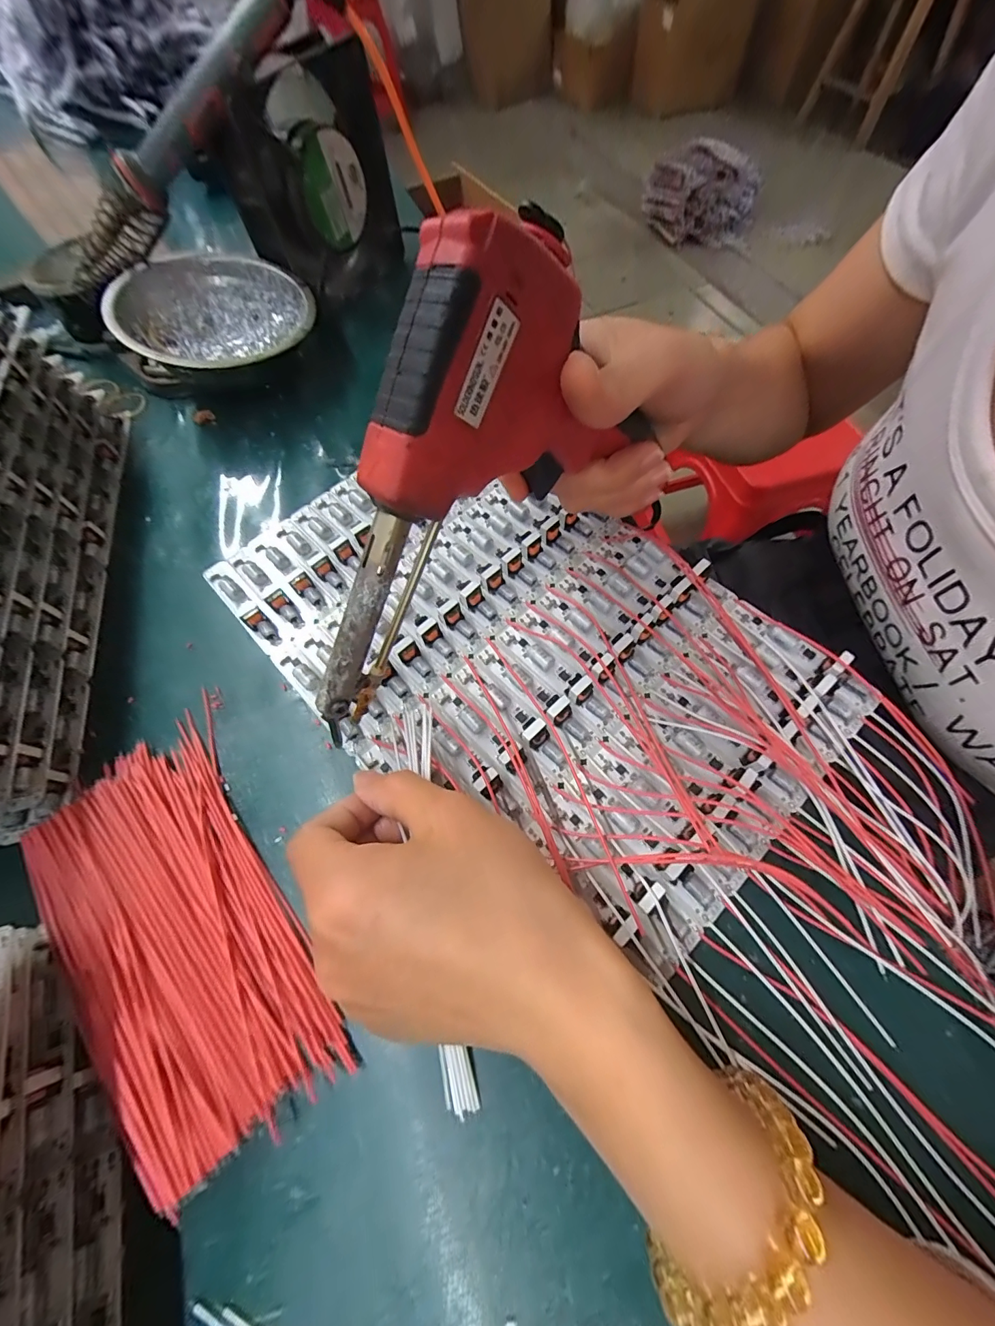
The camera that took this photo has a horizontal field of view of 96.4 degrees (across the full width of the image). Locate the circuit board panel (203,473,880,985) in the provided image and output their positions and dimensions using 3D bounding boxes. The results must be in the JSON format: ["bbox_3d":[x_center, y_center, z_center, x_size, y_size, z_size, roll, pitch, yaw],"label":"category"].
[{"bbox_3d":[0.004,-0.020,0.227,0.186,0.016,0.292,-43,69,-16],"label":"circuit board panel"}]

